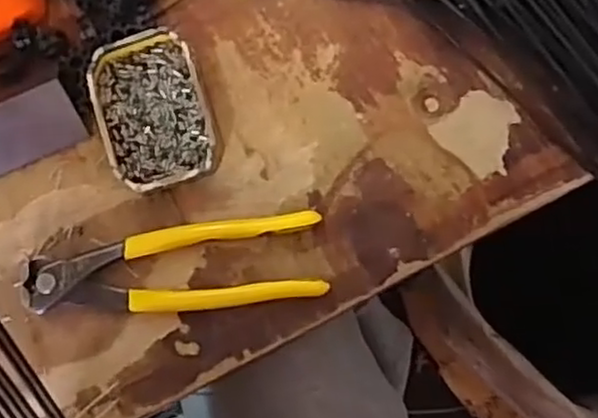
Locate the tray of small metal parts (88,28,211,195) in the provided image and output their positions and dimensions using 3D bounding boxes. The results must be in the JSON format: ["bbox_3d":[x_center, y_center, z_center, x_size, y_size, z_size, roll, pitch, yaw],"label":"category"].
[{"bbox_3d":[-0.084,-0.055,0.401,0.060,0.021,0.088,-16,80,-2],"label":"tray of small metal parts"}]

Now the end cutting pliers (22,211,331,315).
[{"bbox_3d":[-0.069,0.034,0.387,0.162,0.012,0.047,-6,80,0],"label":"end cutting pliers"}]

